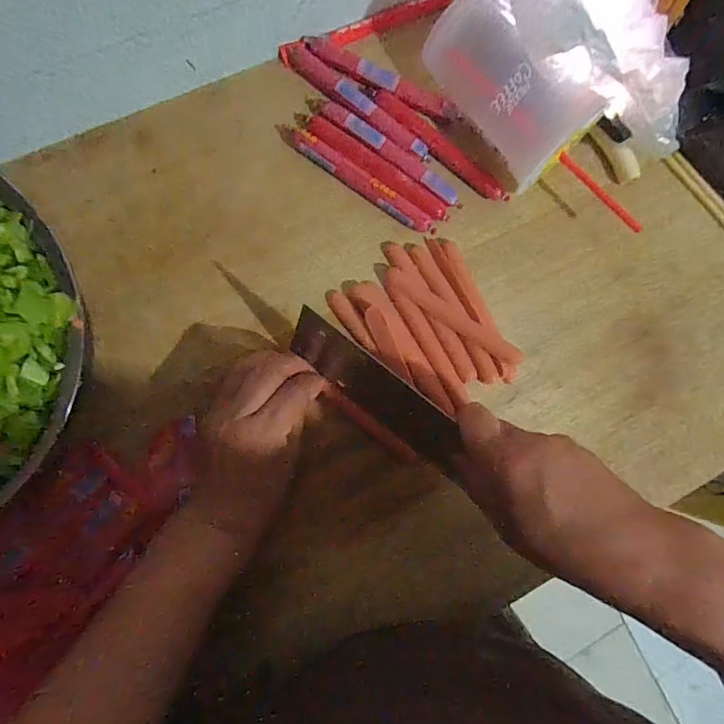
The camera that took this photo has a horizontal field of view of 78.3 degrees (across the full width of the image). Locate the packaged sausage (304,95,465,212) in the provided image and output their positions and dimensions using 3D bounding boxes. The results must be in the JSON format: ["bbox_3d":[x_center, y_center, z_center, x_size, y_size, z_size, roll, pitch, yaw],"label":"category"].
[{"bbox_3d":[0.019,-0.174,0.364,0.149,0.010,0.019,34,84,-3],"label":"packaged sausage"}]

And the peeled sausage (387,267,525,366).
[{"bbox_3d":[0.076,-0.037,0.368,0.128,0.012,0.018,34,84,-3],"label":"peeled sausage"}]

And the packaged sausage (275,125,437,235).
[{"bbox_3d":[-0.005,-0.150,0.365,0.150,0.017,0.016,33,84,-4],"label":"packaged sausage"}]

